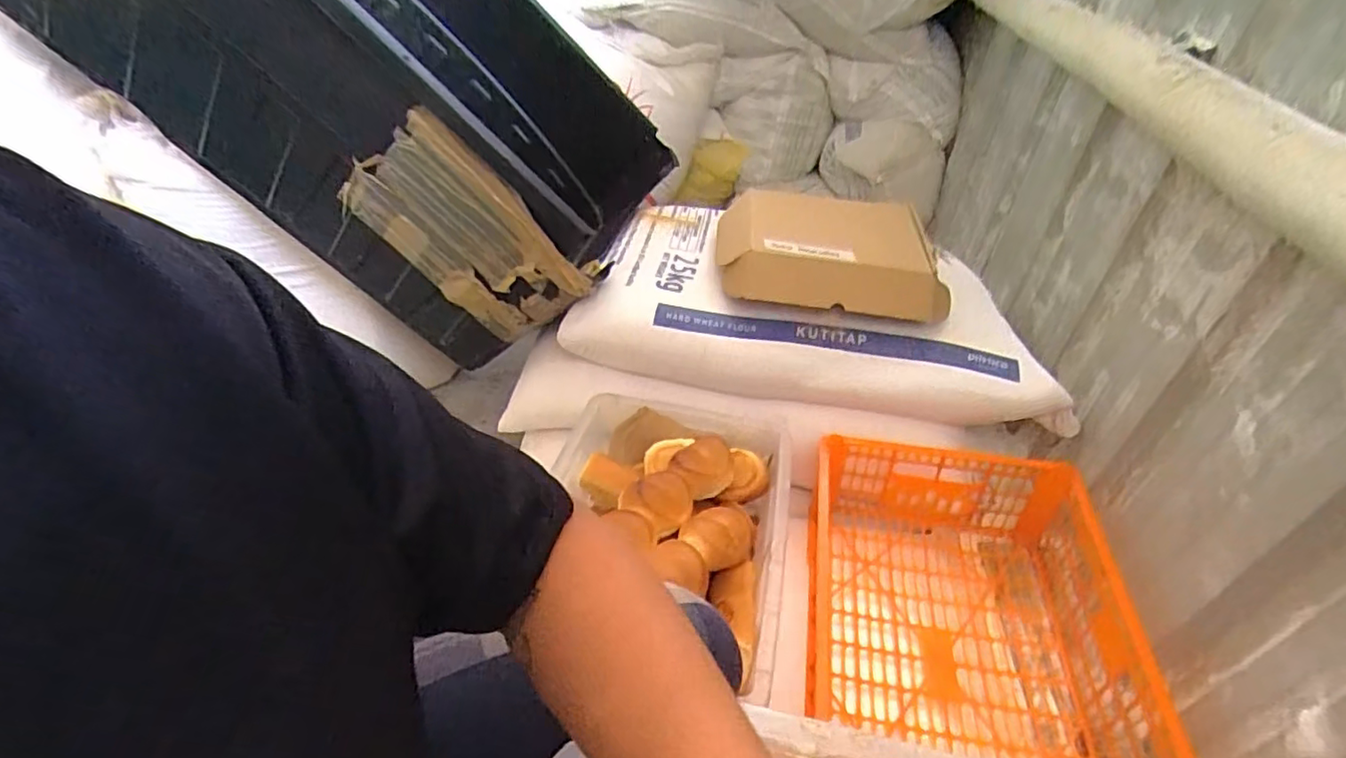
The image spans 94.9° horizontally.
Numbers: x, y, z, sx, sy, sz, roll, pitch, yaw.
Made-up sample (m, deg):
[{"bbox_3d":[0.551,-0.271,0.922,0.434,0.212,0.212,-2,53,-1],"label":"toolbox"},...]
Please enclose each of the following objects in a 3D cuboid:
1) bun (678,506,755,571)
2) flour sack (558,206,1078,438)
[{"bbox_3d":[0.051,0.182,0.714,0.088,0.040,0.077,-2,40,-8],"label":"bun"},{"bbox_3d":[0.220,-0.121,0.996,0.713,0.129,0.345,8,40,5],"label":"flour sack"}]

